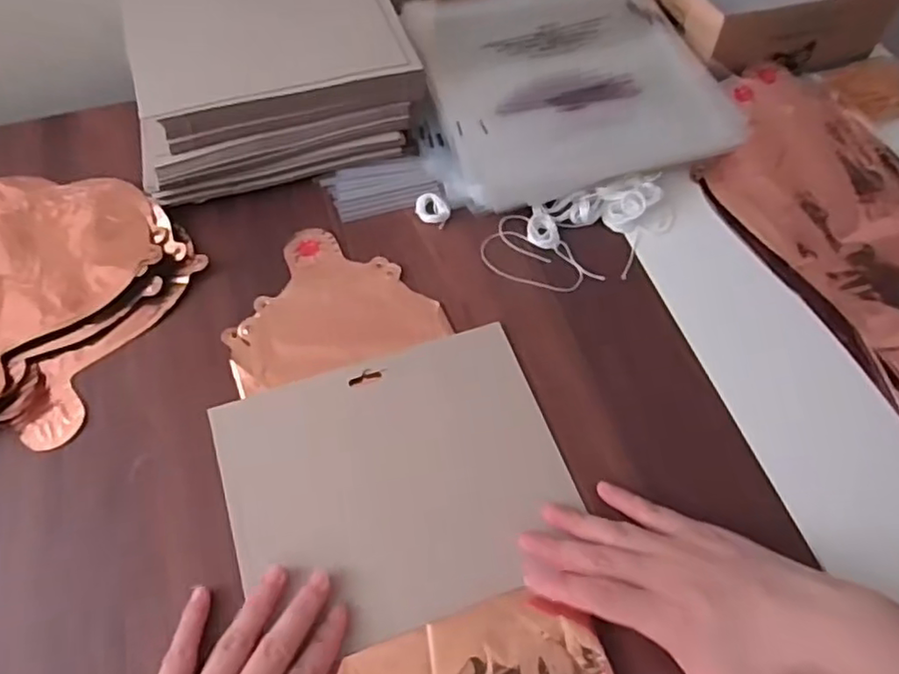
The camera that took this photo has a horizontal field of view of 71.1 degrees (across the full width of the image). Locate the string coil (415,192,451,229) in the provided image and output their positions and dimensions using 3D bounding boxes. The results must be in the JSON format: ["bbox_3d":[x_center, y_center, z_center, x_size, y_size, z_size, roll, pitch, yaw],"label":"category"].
[{"bbox_3d":[-0.012,-0.099,0.482,0.028,0.010,0.023,28,64,15],"label":"string coil"}]

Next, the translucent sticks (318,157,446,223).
[{"bbox_3d":[-0.052,-0.120,0.494,0.083,0.011,0.049,-17,61,-10],"label":"translucent sticks"}]

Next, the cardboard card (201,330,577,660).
[{"bbox_3d":[-0.031,0.087,0.385,0.197,0.009,0.162,-16,65,-12],"label":"cardboard card"}]

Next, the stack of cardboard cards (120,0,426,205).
[{"bbox_3d":[-0.144,-0.217,0.511,0.206,0.071,0.188,-17,61,-10],"label":"stack of cardboard cards"}]

